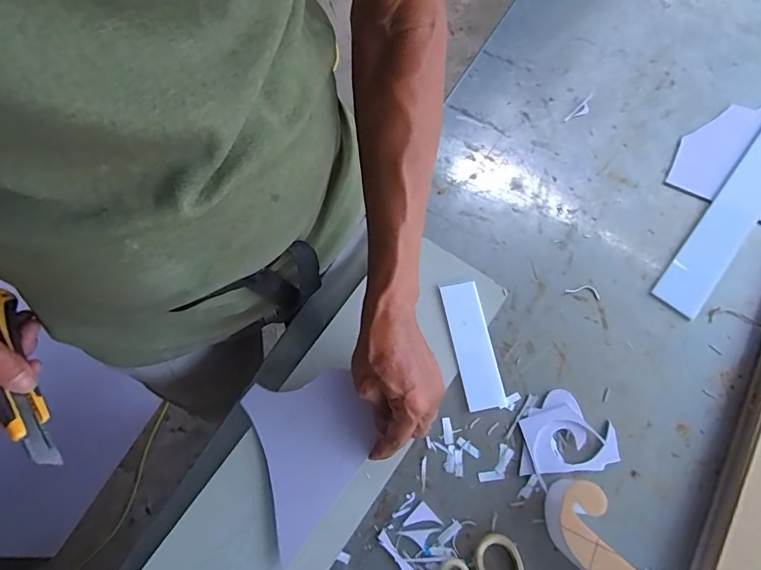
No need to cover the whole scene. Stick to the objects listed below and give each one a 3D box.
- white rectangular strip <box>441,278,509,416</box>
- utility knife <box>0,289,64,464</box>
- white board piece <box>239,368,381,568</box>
[{"bbox_3d":[0.096,0.062,0.486,0.041,0.006,0.132,-10,72,-3],"label":"white rectangular strip"},{"bbox_3d":[-0.300,0.073,0.375,0.020,0.032,0.160,-38,71,25],"label":"utility knife"},{"bbox_3d":[-0.061,0.159,0.448,0.114,0.008,0.146,-21,72,-3],"label":"white board piece"}]

